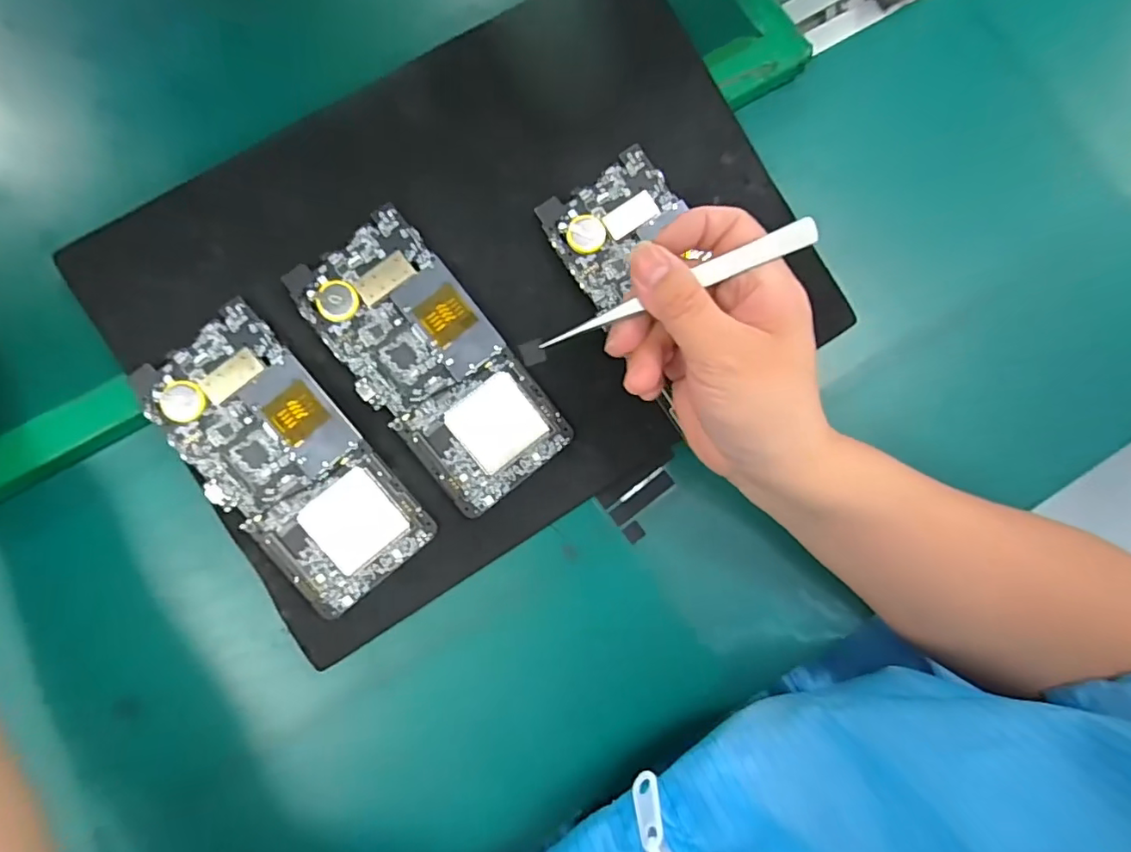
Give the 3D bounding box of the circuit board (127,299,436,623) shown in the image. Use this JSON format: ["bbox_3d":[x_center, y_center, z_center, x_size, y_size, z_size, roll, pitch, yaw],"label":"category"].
[{"bbox_3d":[-0.142,0.019,0.283,0.073,0.006,0.152,-39,85,-7],"label":"circuit board"}]

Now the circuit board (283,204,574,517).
[{"bbox_3d":[-0.069,-0.032,0.291,0.072,0.005,0.153,-37,85,-7],"label":"circuit board"}]

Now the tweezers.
[{"bbox_3d":[0.048,-0.059,0.240,0.122,0.005,0.010,-23,91,5],"label":"tweezers"}]

